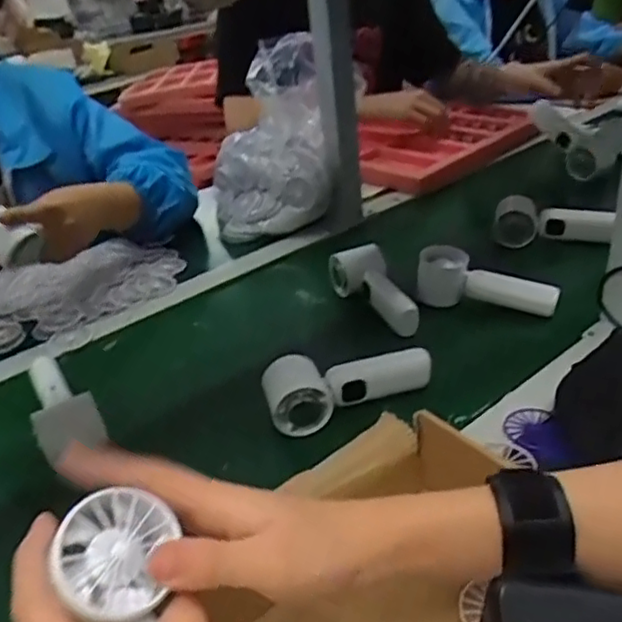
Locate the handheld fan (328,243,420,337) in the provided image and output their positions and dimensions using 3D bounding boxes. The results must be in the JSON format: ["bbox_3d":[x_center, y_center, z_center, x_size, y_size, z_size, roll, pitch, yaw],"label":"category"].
[{"bbox_3d":[0.079,-0.023,0.733,0.051,0.063,0.152,-19,42,-22],"label":"handheld fan"}]

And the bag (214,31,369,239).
[{"bbox_3d":[-0.054,-0.258,0.929,0.219,0.248,0.174,9,35,23],"label":"bag"}]

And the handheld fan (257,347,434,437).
[{"bbox_3d":[0.032,0.070,0.600,0.156,0.060,0.060,-16,33,-16],"label":"handheld fan"}]

